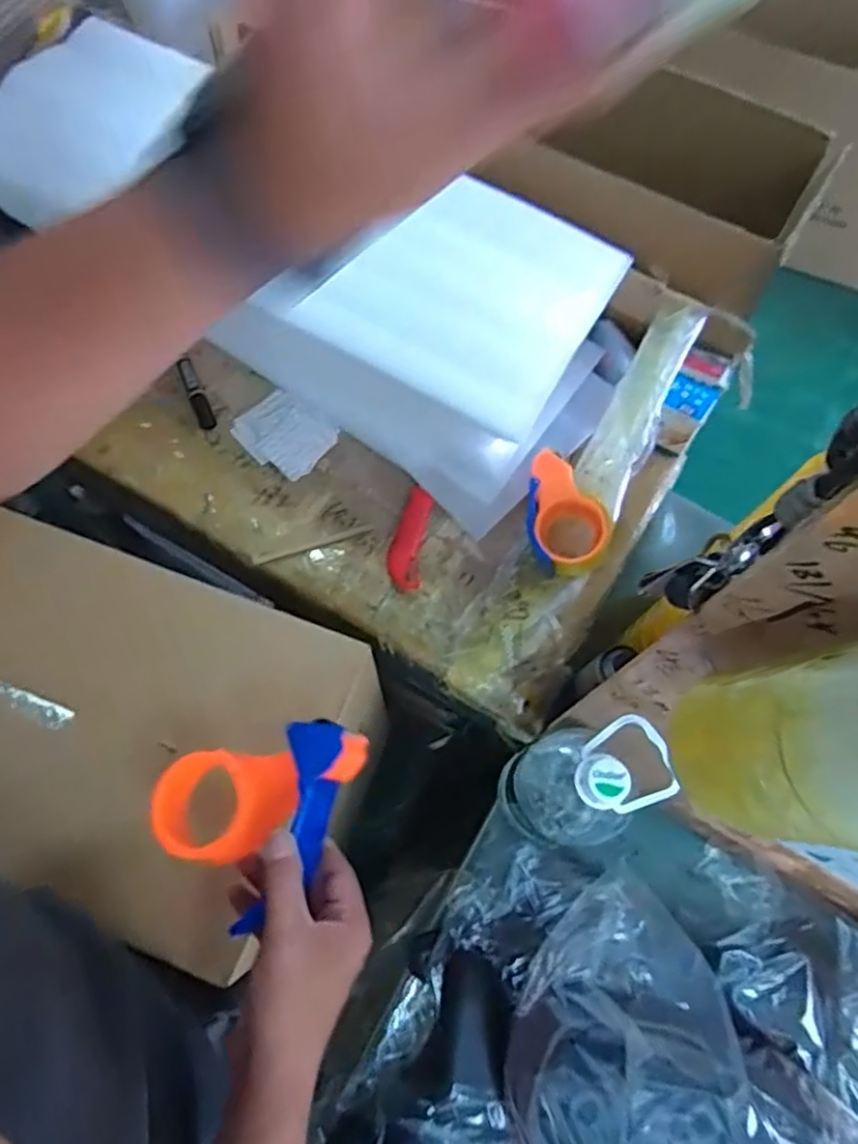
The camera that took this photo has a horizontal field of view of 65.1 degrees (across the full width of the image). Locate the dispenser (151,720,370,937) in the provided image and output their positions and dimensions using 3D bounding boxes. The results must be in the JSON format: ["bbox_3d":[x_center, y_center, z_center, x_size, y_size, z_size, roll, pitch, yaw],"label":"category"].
[{"bbox_3d":[-0.130,0.167,0.491,0.122,0.062,0.142,22,72,7],"label":"dispenser"}]

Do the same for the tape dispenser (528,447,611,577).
[{"bbox_3d":[0.148,-0.063,0.782,0.080,0.076,0.136,-27,73,-10],"label":"tape dispenser"}]

